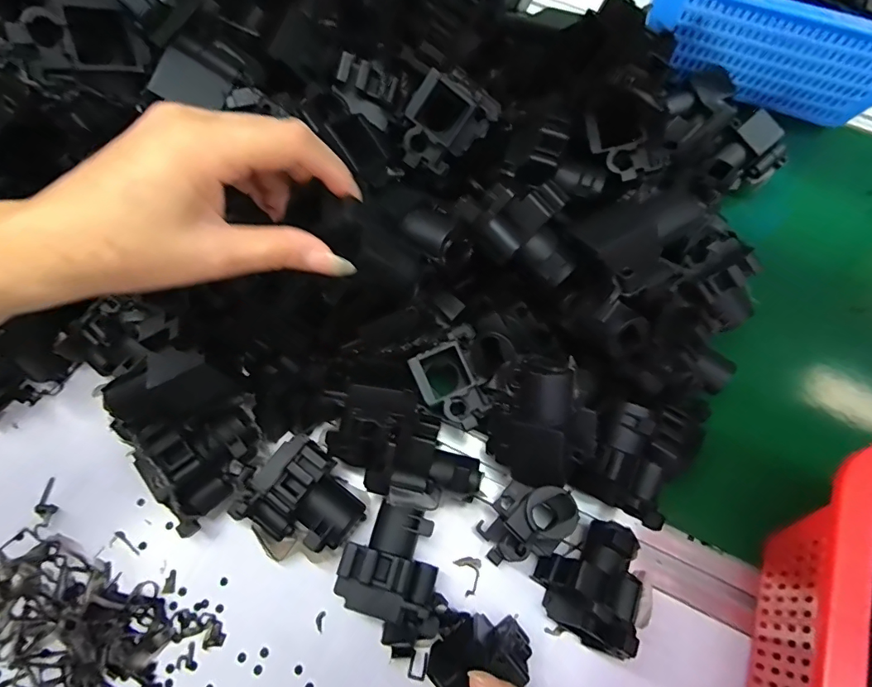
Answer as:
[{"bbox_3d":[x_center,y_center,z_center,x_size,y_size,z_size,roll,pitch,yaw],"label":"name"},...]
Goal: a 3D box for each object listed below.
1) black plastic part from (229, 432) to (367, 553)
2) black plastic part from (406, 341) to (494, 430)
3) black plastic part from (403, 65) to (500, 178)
[{"bbox_3d":[-0.086,0.100,0.290,0.071,0.037,0.062,38,70,13],"label":"black plastic part"},{"bbox_3d":[0.010,0.028,0.298,0.036,0.011,0.055,-28,71,-14],"label":"black plastic part"},{"bbox_3d":[0.008,-0.144,0.307,0.056,0.063,0.011,19,25,-35],"label":"black plastic part"}]

